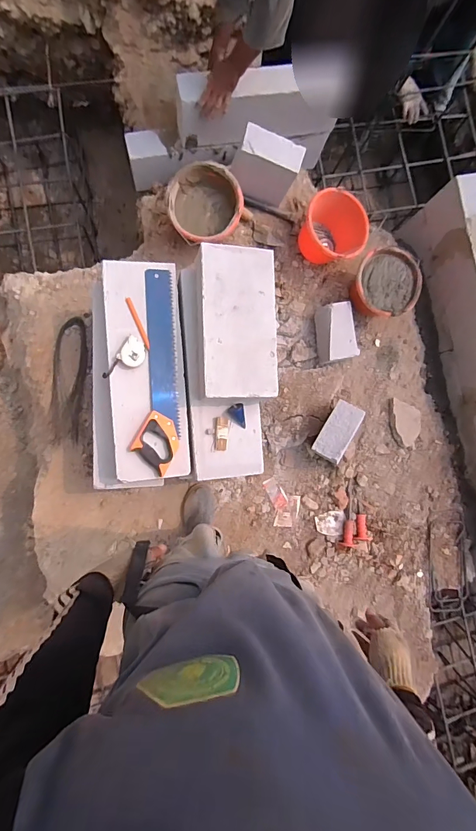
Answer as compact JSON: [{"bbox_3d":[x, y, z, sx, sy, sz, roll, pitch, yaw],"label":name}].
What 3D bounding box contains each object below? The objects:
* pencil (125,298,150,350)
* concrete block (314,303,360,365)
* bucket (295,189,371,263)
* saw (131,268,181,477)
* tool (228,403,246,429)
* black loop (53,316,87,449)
[{"bbox_3d":[-0.265,-0.246,1.047,0.014,0.013,0.145,-23,90,-8],"label":"pencil"},{"bbox_3d":[0.356,-0.293,1.400,0.128,0.101,0.202,-3,87,-9],"label":"concrete block"},{"bbox_3d":[0.328,-0.640,1.378,0.236,0.168,0.191,37,82,-6],"label":"bucket"},{"bbox_3d":[-0.222,-0.126,1.055,0.111,0.034,0.544,-2,87,-7],"label":"saw"},{"bbox_3d":[-0.003,0.003,1.095,0.045,0.017,0.067,-9,88,-8],"label":"tool"},{"bbox_3d":[-0.550,-0.122,1.271,0.093,0.018,0.403,3,86,-9],"label":"black loop"}]

